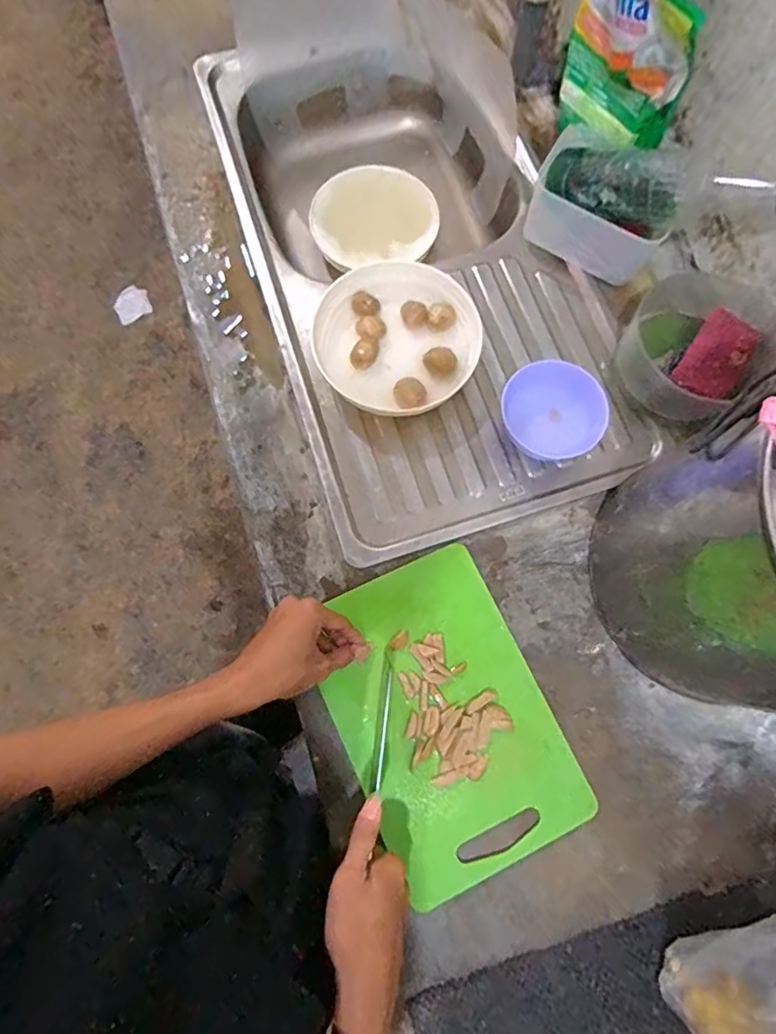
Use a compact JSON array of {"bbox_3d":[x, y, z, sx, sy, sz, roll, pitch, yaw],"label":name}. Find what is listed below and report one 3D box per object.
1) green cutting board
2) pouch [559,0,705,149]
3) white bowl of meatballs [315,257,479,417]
[{"bbox_3d":[0.054,0.198,0.550,0.198,0.012,0.296,-25,78,-5],"label":"green cutting board"},{"bbox_3d":[0.252,-0.490,0.592,0.032,0.169,0.166,-32,73,-2],"label":"pouch"},{"bbox_3d":[0.016,-0.212,0.632,0.183,0.039,0.185,0,77,1],"label":"white bowl of meatballs"}]

